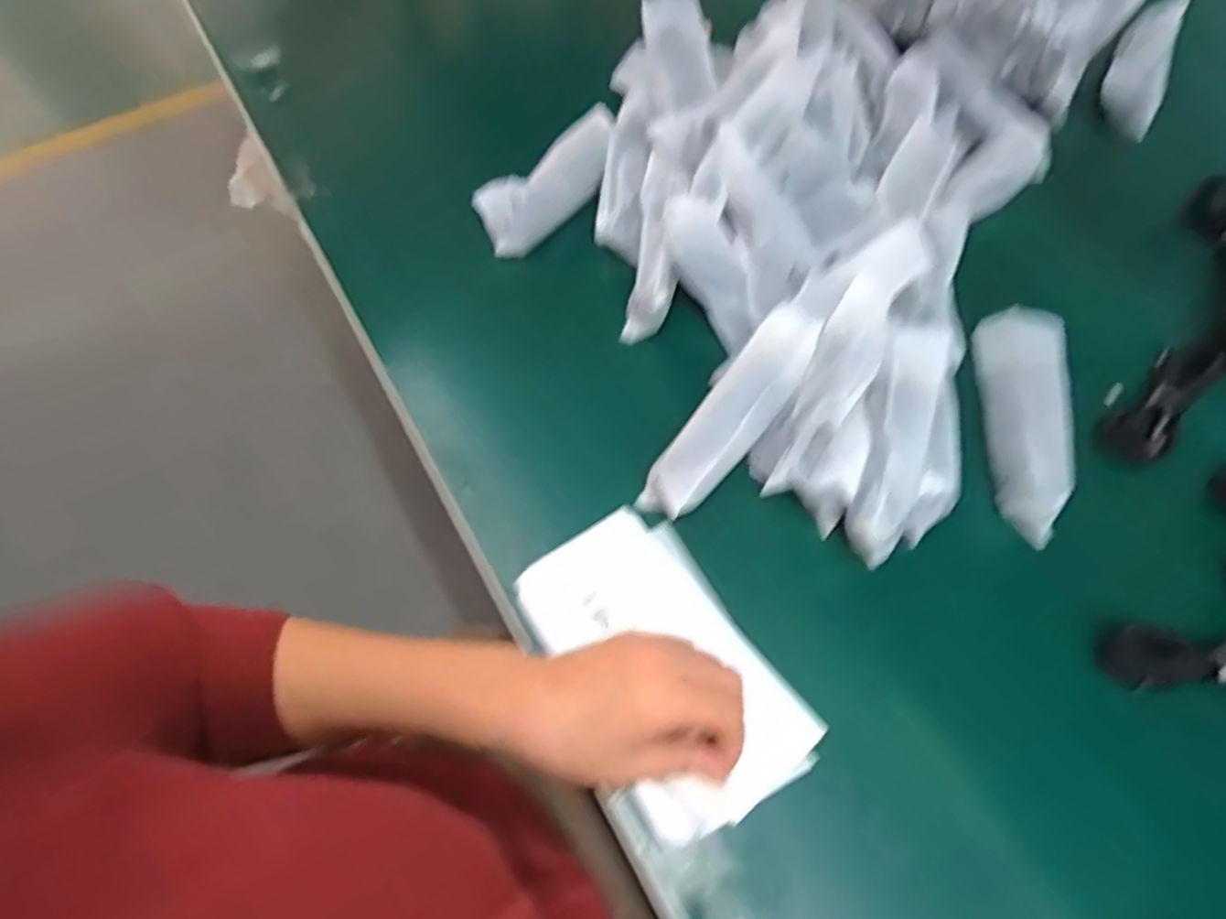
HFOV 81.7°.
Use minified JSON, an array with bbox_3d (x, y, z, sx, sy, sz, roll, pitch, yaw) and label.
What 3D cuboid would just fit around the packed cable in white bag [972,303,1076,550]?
[{"bbox_3d":[0.267,-0.034,0.468,0.061,0.042,0.162,10,64,6],"label":"packed cable in white bag"}]

